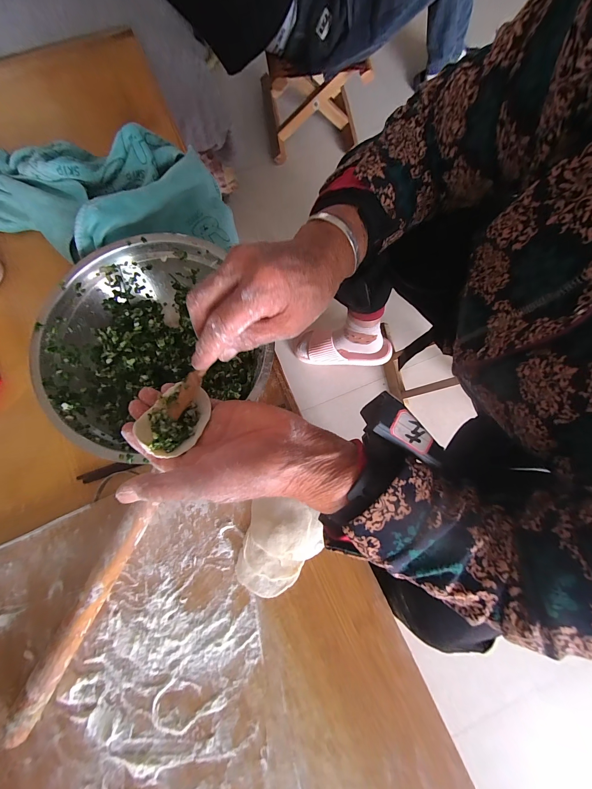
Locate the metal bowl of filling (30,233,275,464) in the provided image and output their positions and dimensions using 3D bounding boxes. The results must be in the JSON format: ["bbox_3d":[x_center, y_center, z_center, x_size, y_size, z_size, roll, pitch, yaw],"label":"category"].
[{"bbox_3d":[-0.156,-0.056,0.327,0.231,0.059,0.225,-24,80,-6],"label":"metal bowl of filling"}]

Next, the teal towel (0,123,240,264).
[{"bbox_3d":[-0.271,-0.246,0.352,0.363,0.064,0.166,3,78,-4],"label":"teal towel"}]

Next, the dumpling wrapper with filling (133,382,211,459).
[{"bbox_3d":[-0.099,0.020,0.234,0.060,0.024,0.047,-36,81,-8],"label":"dumpling wrapper with filling"}]

